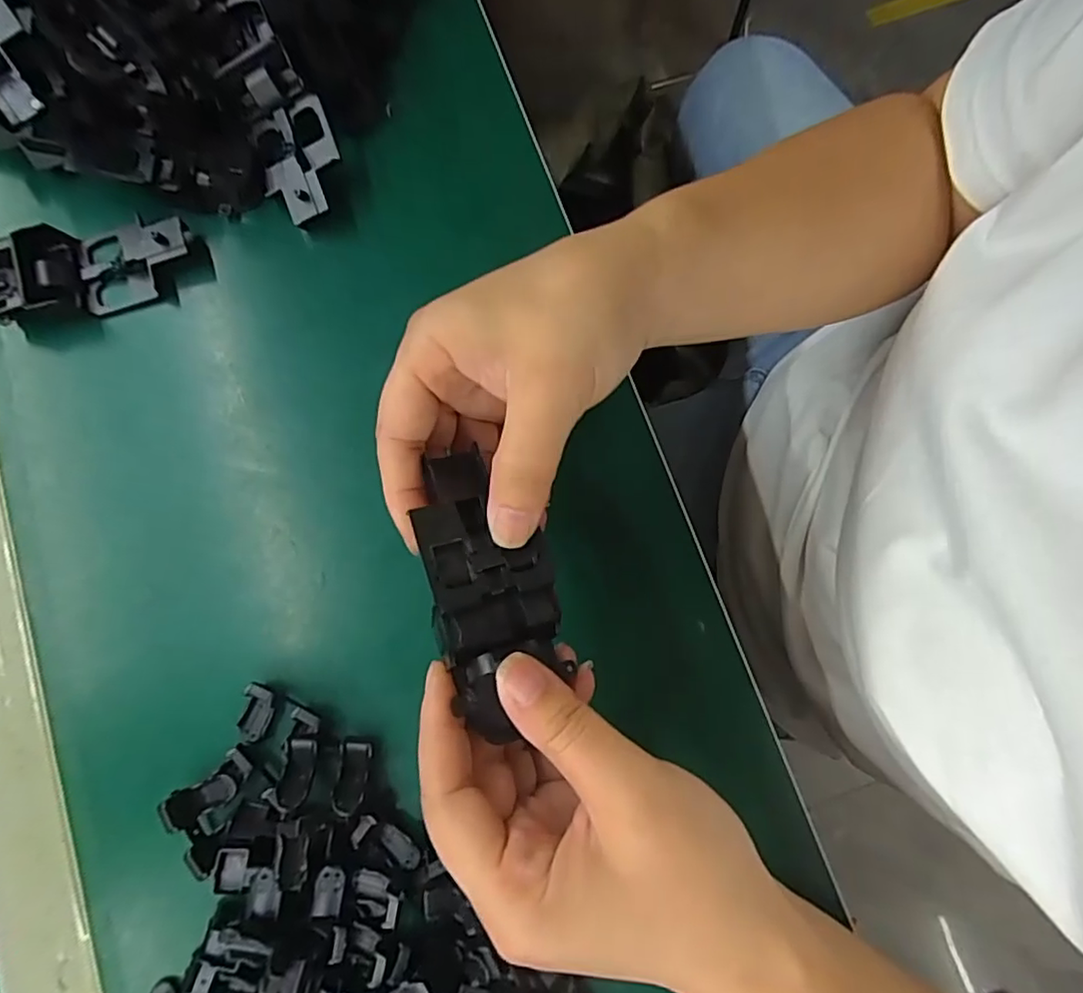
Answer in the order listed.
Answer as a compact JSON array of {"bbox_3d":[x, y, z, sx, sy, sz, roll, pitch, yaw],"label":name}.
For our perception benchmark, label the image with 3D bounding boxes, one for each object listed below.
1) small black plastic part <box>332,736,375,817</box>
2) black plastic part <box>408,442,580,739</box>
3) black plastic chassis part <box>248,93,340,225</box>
[{"bbox_3d":[-0.079,0.116,0.251,0.013,0.006,0.030,-1,50,1],"label":"small black plastic part"},{"bbox_3d":[-0.017,0.029,0.209,0.039,0.025,0.097,-15,77,-2],"label":"black plastic part"},{"bbox_3d":[-0.120,-0.165,0.299,0.042,0.013,0.056,-20,82,10],"label":"black plastic chassis part"}]

